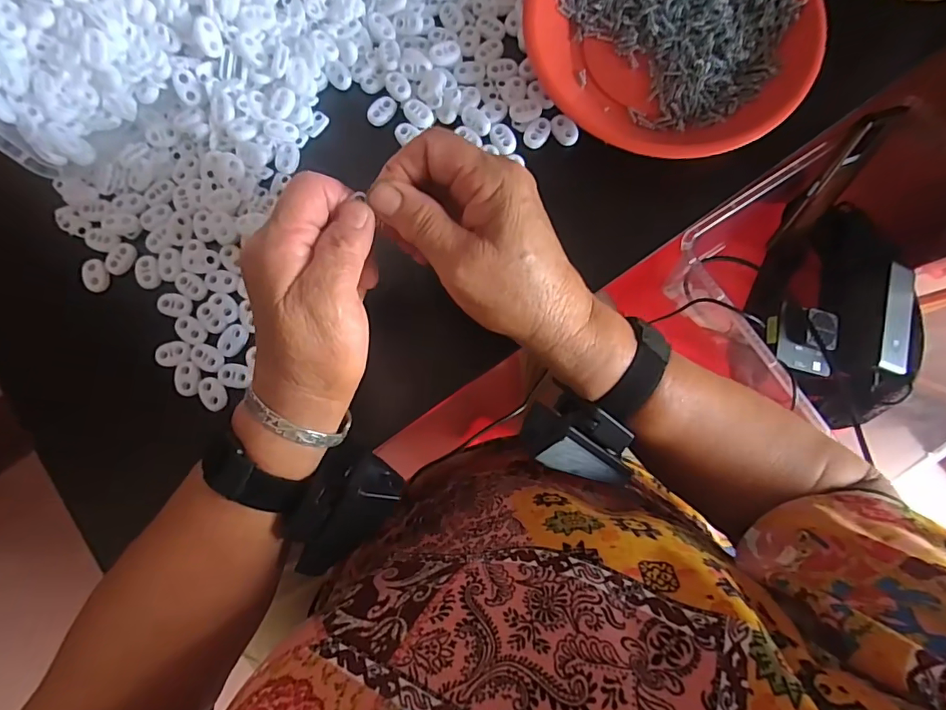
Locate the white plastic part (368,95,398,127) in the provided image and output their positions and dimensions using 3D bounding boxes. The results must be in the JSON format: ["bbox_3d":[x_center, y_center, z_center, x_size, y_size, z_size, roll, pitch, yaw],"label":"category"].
[{"bbox_3d":[-0.064,-0.171,0.341,0.017,0.004,0.023,41,84,5],"label":"white plastic part"}]

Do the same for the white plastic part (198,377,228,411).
[{"bbox_3d":[-0.168,0.025,0.314,0.015,0.005,0.022,-21,82,-3],"label":"white plastic part"}]

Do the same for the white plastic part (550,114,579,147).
[{"bbox_3d":[0.063,-0.155,0.336,0.015,0.005,0.022,-38,83,-5],"label":"white plastic part"}]

